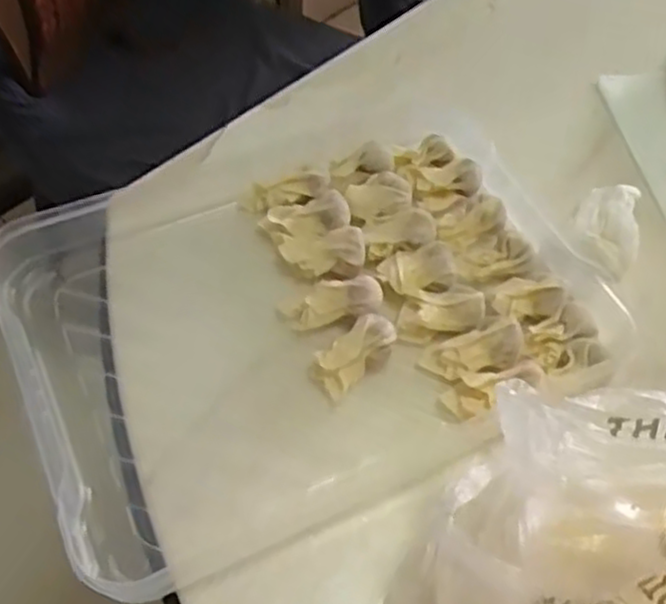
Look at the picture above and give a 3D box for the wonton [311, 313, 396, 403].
[{"bbox_3d":[0.012,0.028,0.403,0.044,0.024,0.023,-33,66,-22],"label":"wonton"}]

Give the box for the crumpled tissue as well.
[{"bbox_3d":[0.169,-0.043,0.466,0.040,0.026,0.062,24,59,11],"label":"crumpled tissue"}]

